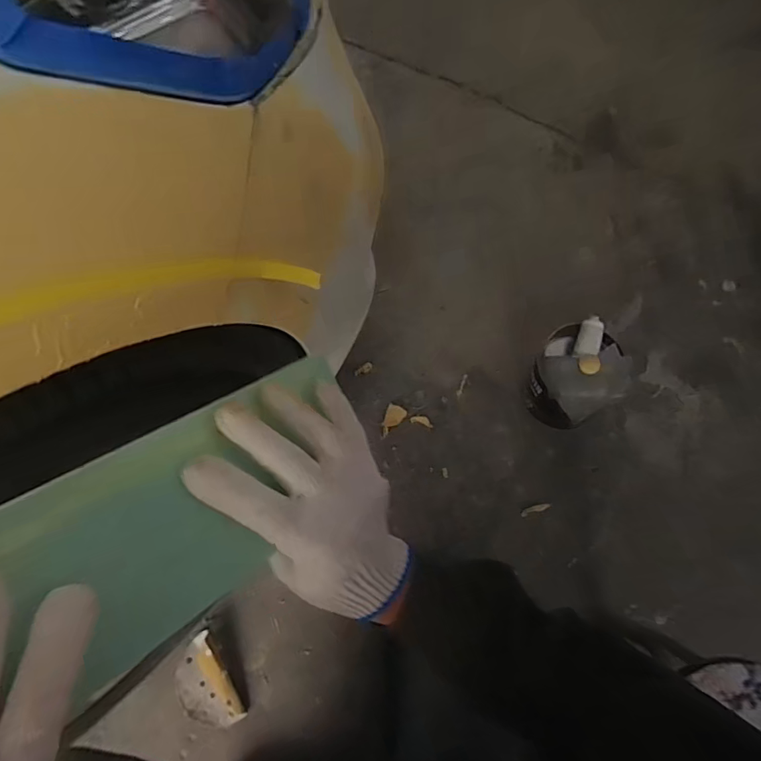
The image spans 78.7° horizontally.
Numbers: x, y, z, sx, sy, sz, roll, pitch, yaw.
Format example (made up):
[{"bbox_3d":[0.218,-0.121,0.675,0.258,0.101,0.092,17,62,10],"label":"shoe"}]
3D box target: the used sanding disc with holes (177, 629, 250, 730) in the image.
[{"bbox_3d":[-0.291,0.501,0.761,0.085,0.033,0.144,-29,69,-9],"label":"used sanding disc with holes"}]

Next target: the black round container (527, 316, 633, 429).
[{"bbox_3d":[0.352,0.002,0.845,0.150,0.159,0.135,-32,70,-10],"label":"black round container"}]

